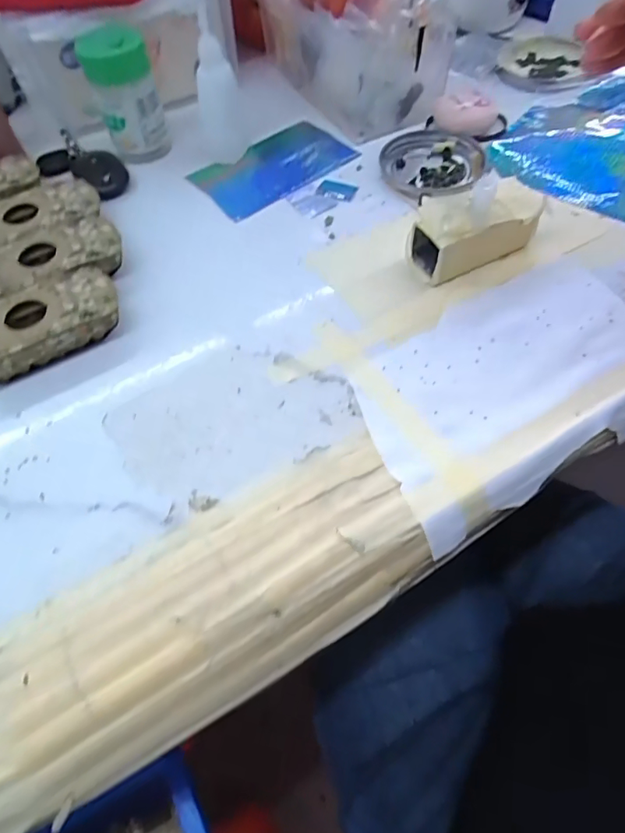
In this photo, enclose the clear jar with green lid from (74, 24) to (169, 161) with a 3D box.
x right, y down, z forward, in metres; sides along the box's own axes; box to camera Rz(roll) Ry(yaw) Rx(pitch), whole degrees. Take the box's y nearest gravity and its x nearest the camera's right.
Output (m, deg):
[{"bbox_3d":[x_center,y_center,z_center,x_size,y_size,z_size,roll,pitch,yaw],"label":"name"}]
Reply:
[{"bbox_3d":[-0.145,-0.252,0.390,0.049,0.083,0.051,-20,60,-9],"label":"clear jar with green lid"}]

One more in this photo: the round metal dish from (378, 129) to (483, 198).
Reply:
[{"bbox_3d":[0.090,-0.195,0.385,0.074,0.007,0.081,-2,59,3],"label":"round metal dish"}]

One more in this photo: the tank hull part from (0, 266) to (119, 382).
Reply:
[{"bbox_3d":[-0.166,-0.056,0.305,0.094,0.026,0.055,-26,61,-12],"label":"tank hull part"}]

